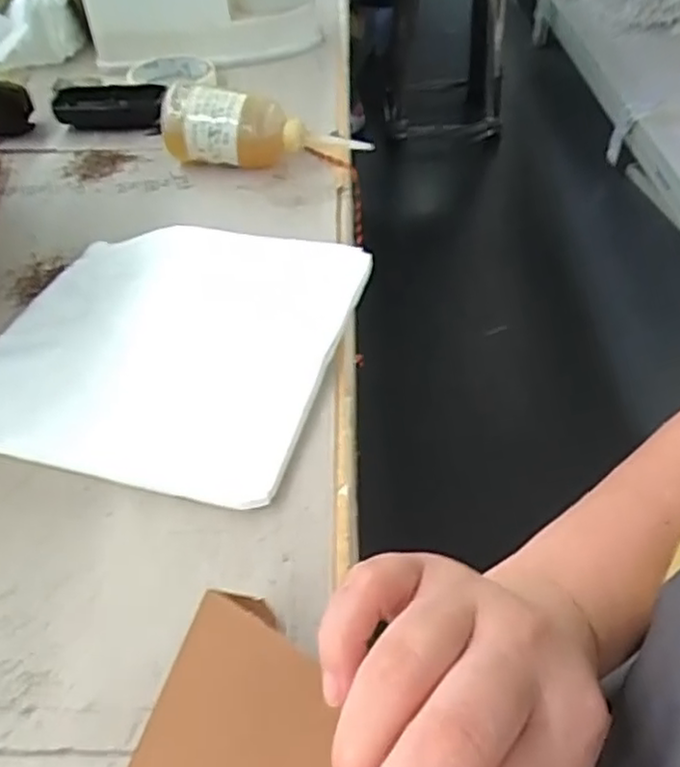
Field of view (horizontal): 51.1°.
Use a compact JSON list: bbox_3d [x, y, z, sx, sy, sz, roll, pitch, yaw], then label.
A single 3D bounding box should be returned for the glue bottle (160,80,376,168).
[{"bbox_3d":[-0.067,-0.214,0.600,0.180,0.063,0.051,11,47,13],"label":"glue bottle"}]

